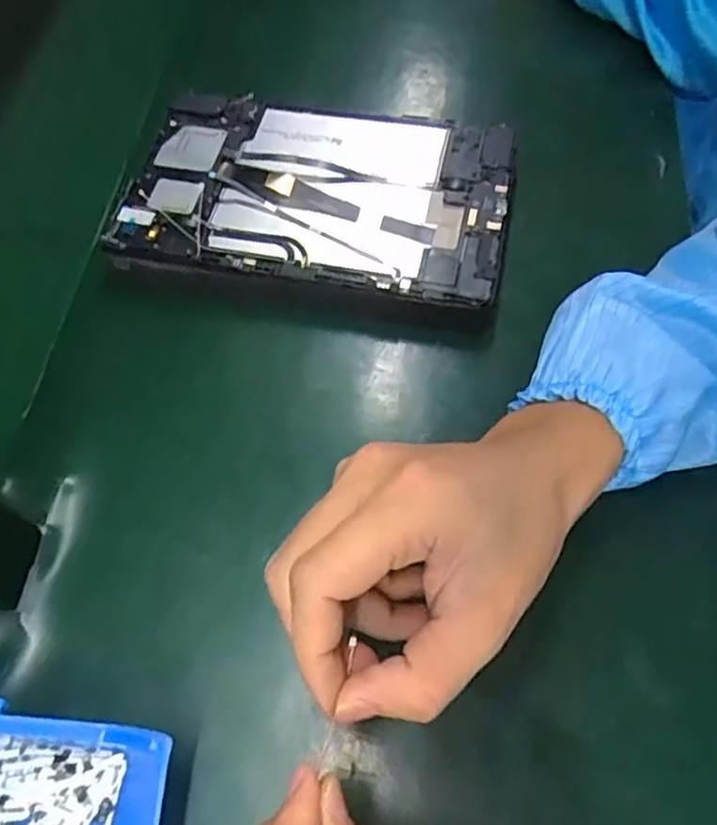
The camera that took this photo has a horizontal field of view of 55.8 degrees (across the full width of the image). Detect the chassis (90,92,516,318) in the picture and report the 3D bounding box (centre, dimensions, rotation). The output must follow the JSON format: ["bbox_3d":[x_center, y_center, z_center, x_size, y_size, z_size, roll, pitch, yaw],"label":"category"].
[{"bbox_3d":[-0.027,-0.143,0.434,0.239,0.030,0.153,12,66,3],"label":"chassis"}]

